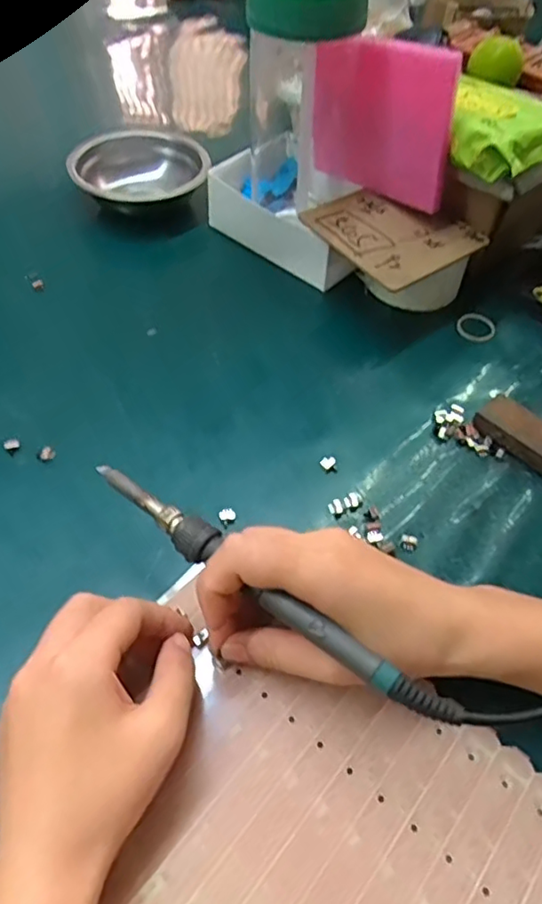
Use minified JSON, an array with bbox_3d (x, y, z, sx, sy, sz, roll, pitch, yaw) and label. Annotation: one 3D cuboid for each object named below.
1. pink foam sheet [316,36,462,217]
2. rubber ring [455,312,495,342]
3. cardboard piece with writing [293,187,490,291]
[{"bbox_3d":[0.085,-0.255,0.480,0.126,0.120,0.014,33,56,22],"label":"pink foam sheet"},{"bbox_3d":[0.169,-0.103,0.502,0.030,0.007,0.032,-4,59,7],"label":"rubber ring"},{"bbox_3d":[0.097,-0.180,0.491,0.111,0.009,0.116,-32,60,-27],"label":"cardboard piece with writing"}]

